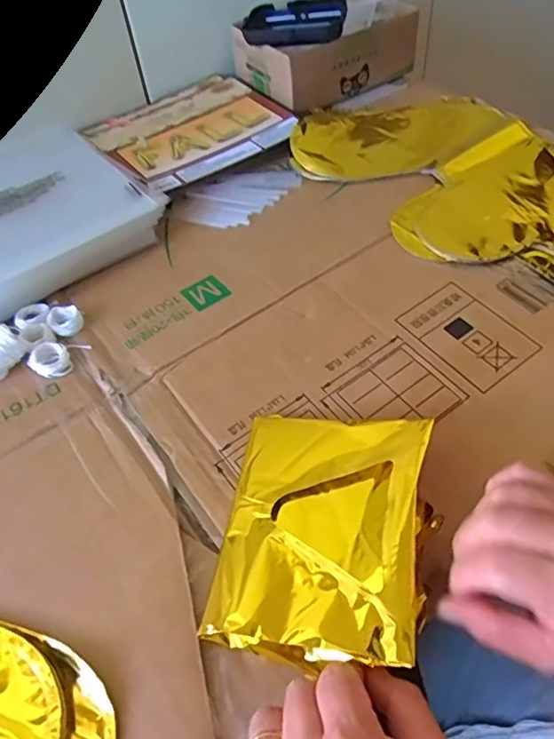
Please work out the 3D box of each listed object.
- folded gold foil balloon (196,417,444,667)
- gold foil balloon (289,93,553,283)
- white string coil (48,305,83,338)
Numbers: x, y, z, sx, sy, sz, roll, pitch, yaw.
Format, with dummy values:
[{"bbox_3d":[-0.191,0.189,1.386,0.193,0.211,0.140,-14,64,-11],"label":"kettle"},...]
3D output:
[{"bbox_3d":[0.027,0.091,0.325,0.115,0.020,0.143,-1,50,20],"label":"folded gold foil balloon"},{"bbox_3d":[0.205,-0.161,0.511,0.212,0.014,0.436,-31,57,-17],"label":"gold foil balloon"},{"bbox_3d":[-0.173,-0.040,0.458,0.026,0.010,0.028,-2,53,3],"label":"white string coil"}]

